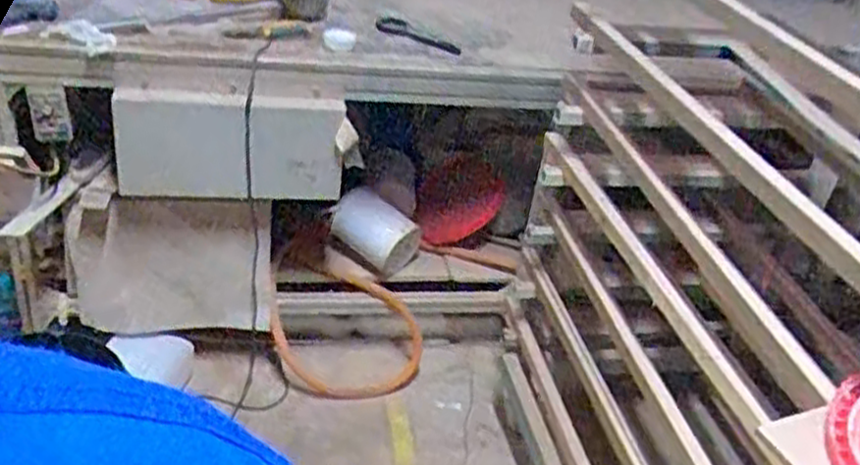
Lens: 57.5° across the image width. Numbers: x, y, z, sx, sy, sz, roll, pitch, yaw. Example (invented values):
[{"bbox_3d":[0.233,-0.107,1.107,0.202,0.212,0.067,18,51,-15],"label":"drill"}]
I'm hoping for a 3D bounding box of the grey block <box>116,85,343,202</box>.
[{"bbox_3d":[-0.445,-0.184,1.735,0.484,0.238,0.060,4,32,-9],"label":"grey block"}]

